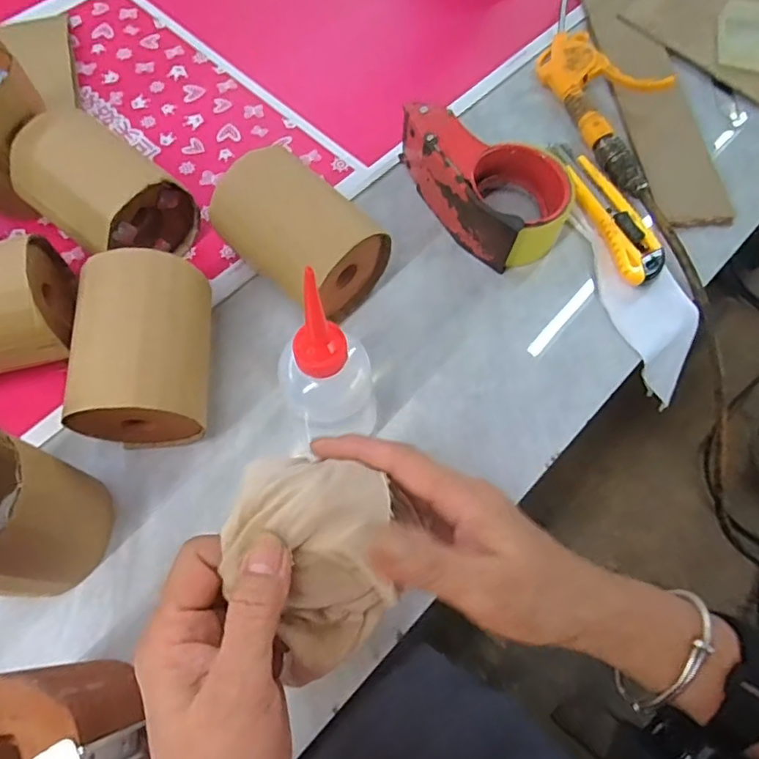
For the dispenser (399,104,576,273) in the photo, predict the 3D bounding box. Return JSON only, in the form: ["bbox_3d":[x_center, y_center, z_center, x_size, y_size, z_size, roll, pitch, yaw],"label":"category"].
[{"bbox_3d":[0.092,-0.168,0.463,0.099,0.059,0.152,-28,69,-12],"label":"dispenser"}]

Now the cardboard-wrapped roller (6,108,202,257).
[{"bbox_3d":[-0.211,-0.139,0.427,0.115,0.089,0.083,35,70,14],"label":"cardboard-wrapped roller"}]

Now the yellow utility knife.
[{"bbox_3d":[0.190,-0.148,0.472,0.036,0.025,0.157,-16,67,-7],"label":"yellow utility knife"}]

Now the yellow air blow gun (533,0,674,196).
[{"bbox_3d":[0.209,-0.286,0.532,0.091,0.029,0.260,-18,67,-8],"label":"yellow air blow gun"}]

